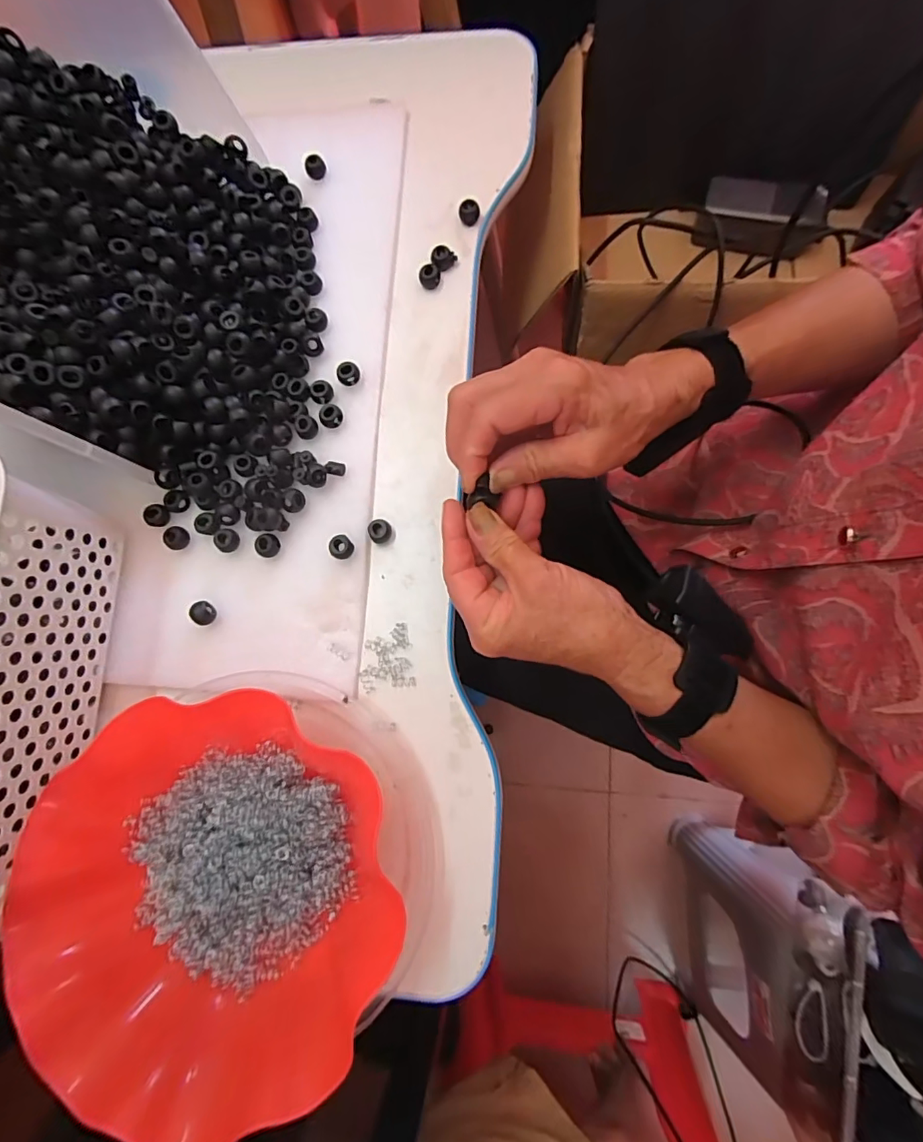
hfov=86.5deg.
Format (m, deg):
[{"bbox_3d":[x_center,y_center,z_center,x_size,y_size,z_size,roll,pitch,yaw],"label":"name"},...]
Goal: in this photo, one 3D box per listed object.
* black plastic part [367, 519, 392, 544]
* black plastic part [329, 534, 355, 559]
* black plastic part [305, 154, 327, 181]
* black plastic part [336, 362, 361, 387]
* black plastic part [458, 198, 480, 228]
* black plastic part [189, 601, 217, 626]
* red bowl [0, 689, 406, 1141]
[{"bbox_3d":[-0.061,-0.030,0.369,0.017,0.009,0.017,0,79,-1],"label":"black plastic part"},{"bbox_3d":[-0.088,-0.017,0.359,0.017,0.013,0.017,0,79,-1],"label":"black plastic part"},{"bbox_3d":[-0.127,-0.350,0.424,0.017,0.009,0.018,0,79,-1],"label":"black plastic part"},{"bbox_3d":[-0.088,-0.154,0.385,0.018,0.014,0.014,-19,80,-4],"label":"black plastic part"},{"bbox_3d":[0.006,-0.302,0.413,0.017,0.014,0.018,1,79,0],"label":"black plastic part"},{"bbox_3d":[-0.188,0.030,0.355,0.016,0.009,0.017,-17,80,-4],"label":"black plastic part"},{"bbox_3d":[-0.151,0.192,0.297,0.216,0.062,0.208,0,79,-1],"label":"red bowl"}]

